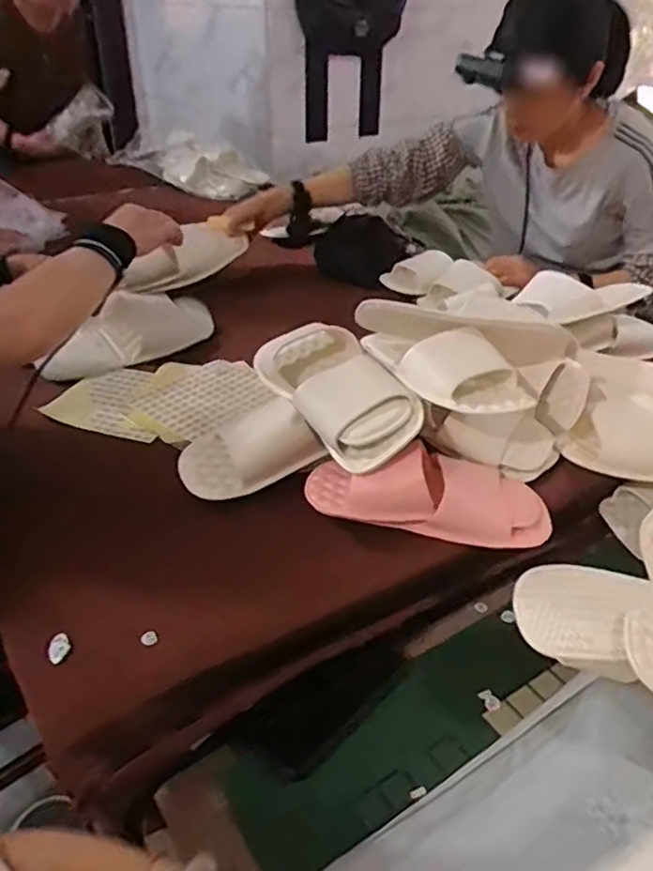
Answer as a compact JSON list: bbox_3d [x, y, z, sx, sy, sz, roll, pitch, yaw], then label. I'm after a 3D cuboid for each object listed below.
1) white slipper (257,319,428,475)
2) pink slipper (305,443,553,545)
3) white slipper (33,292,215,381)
[{"bbox_3d":[0.008,-0.053,0.705,0.102,0.063,0.230,-40,45,-2],"label":"white slipper"},{"bbox_3d":[0.103,0.050,0.662,0.242,0.069,0.084,3,34,4],"label":"pink slipper"},{"bbox_3d":[-0.291,-0.152,0.952,0.252,0.077,0.096,-23,41,-31],"label":"white slipper"}]

